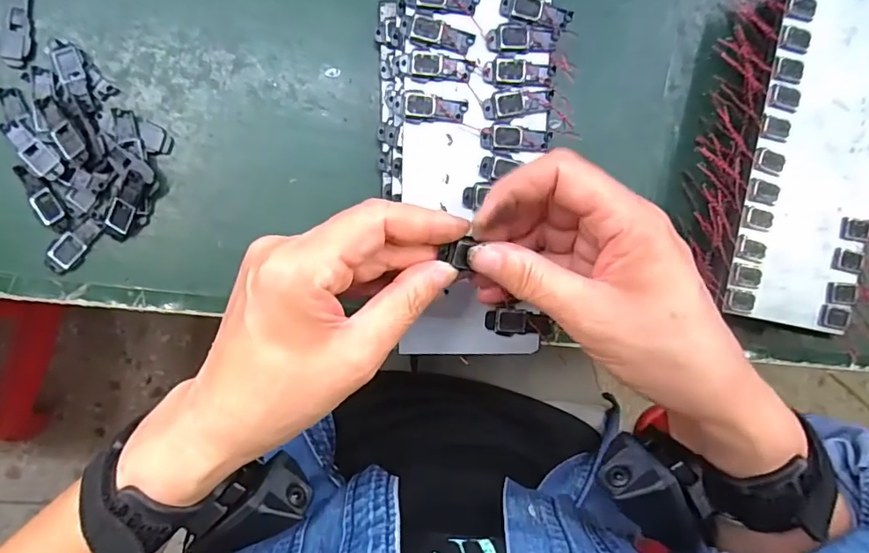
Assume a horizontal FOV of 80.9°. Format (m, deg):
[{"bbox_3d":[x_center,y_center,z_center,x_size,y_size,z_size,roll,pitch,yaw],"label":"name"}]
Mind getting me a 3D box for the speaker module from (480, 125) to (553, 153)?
[{"bbox_3d":[0.046,-0.077,0.284,0.039,0.004,0.014,1,93,-7],"label":"speaker module"}]

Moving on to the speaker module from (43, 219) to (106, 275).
[{"bbox_3d":[-0.202,-0.018,0.284,0.015,0.004,0.036,42,88,-7],"label":"speaker module"}]

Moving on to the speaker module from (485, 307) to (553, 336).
[{"bbox_3d":[0.048,0.026,0.289,0.039,0.004,0.015,4,92,-7],"label":"speaker module"}]

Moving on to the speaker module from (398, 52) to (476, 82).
[{"bbox_3d":[0.001,-0.114,0.276,0.040,0.004,0.013,5,92,-7],"label":"speaker module"}]

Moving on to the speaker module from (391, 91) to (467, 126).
[{"bbox_3d":[-0.002,-0.092,0.279,0.039,0.004,0.017,7,92,-7],"label":"speaker module"}]

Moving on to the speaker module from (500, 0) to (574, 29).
[{"bbox_3d":[0.057,-0.146,0.280,0.040,0.004,0.013,10,92,-7],"label":"speaker module"}]

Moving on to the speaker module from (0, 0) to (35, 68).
[{"bbox_3d":[-0.226,-0.134,0.275,0.015,0.004,0.041,4,92,-7],"label":"speaker module"}]

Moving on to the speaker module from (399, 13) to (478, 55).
[{"bbox_3d":[0.002,-0.132,0.277,0.040,0.004,0.015,10,92,-7],"label":"speaker module"}]

